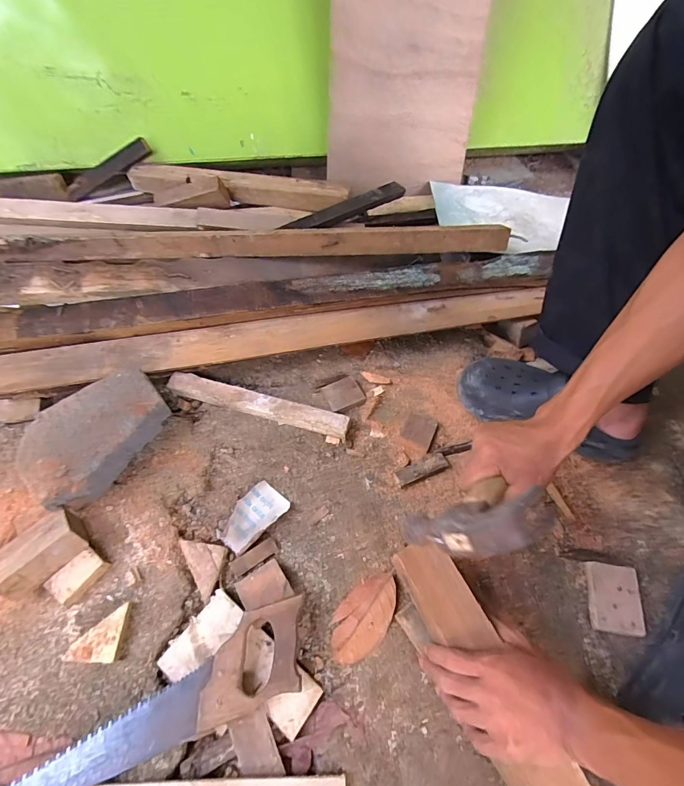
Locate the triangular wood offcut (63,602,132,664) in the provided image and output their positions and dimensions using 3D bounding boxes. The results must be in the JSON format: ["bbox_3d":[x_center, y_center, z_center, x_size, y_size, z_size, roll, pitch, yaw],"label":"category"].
[{"bbox_3d":[-0.285,0.300,0.456,0.083,0.021,0.044,-35,66,-21],"label":"triangular wood offcut"}]

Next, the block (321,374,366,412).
[{"bbox_3d":[0.001,0.003,0.647,0.060,0.020,0.053,-22,62,-15],"label":"block"}]

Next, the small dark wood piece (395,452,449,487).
[{"bbox_3d":[0.119,0.116,0.579,0.083,0.022,0.028,-20,61,-14],"label":"small dark wood piece"}]

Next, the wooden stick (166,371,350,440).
[{"bbox_3d":[-0.137,0.022,0.626,0.299,0.034,0.033,15,59,7],"label":"wooden stick"}]

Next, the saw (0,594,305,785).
[{"bbox_3d":[-0.225,0.365,0.414,0.410,0.028,0.087,-23,62,-15],"label":"saw"}]

